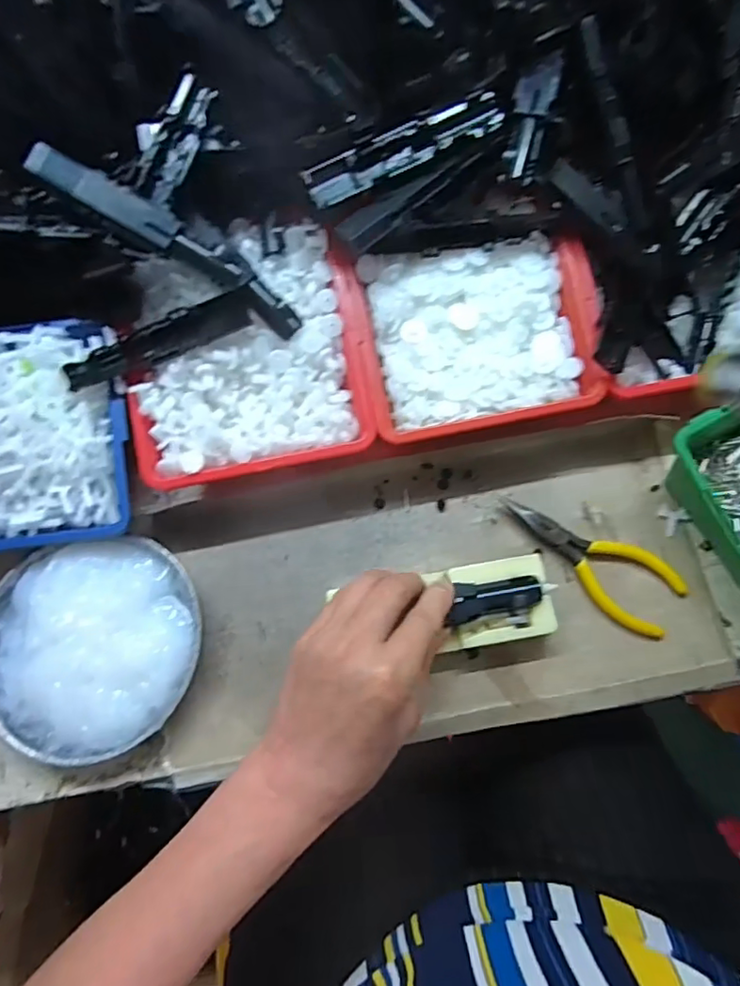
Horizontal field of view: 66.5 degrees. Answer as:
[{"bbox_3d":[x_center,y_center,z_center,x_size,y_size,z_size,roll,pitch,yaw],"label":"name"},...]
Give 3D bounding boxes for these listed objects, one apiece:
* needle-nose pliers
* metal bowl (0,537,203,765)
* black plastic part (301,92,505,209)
[{"bbox_3d":[0.142,0.044,0.369,0.124,0.012,0.045,33,79,10],"label":"needle-nose pliers"},{"bbox_3d":[-0.173,0.095,0.350,0.132,0.038,0.127,0,75,2],"label":"metal bowl"},{"bbox_3d":[0.019,-0.202,0.334,0.122,0.016,0.026,-28,76,-6],"label":"black plastic part"}]

